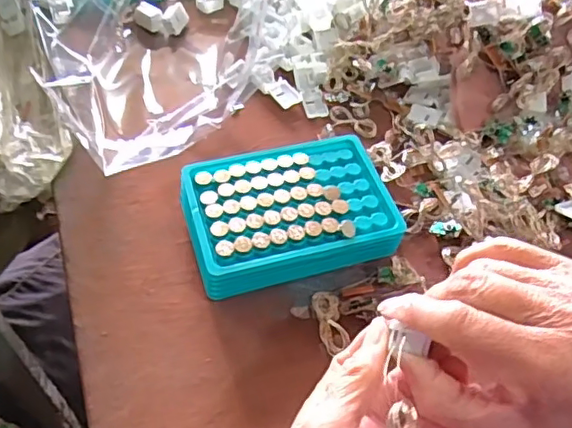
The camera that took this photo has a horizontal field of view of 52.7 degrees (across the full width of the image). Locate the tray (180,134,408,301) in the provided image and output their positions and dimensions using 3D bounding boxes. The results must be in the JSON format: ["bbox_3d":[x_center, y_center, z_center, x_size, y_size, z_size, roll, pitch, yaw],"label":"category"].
[{"bbox_3d":[0.002,0.001,0.396,0.133,0.035,0.103,-13,53,-12],"label":"tray"}]

